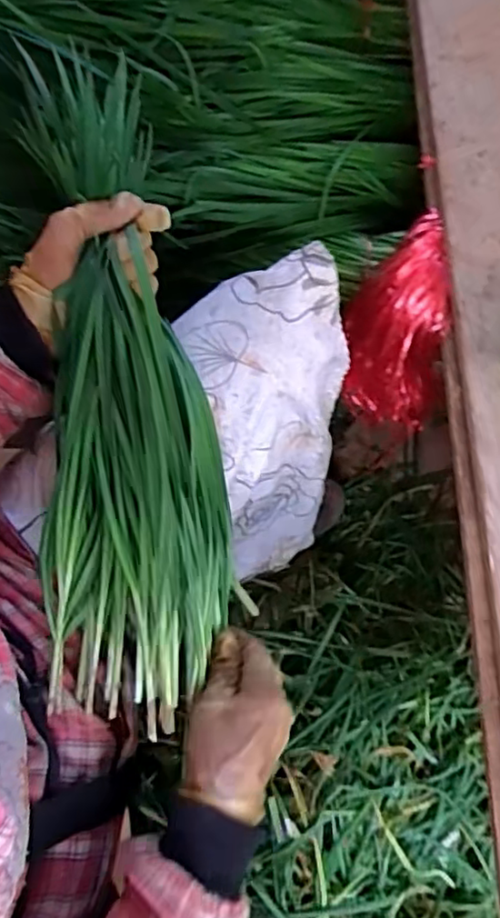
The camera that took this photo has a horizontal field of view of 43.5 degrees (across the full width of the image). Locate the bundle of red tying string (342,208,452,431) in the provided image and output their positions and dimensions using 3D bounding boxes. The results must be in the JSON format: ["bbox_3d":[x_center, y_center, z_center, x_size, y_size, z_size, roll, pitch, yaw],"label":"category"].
[{"bbox_3d":[0.144,-0.115,0.591,0.084,0.204,0.086,6,33,3],"label":"bundle of red tying string"}]

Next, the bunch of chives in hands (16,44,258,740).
[{"bbox_3d":[-0.092,-0.051,0.444,0.135,0.084,0.457,-7,88,0],"label":"bunch of chives in hands"}]

